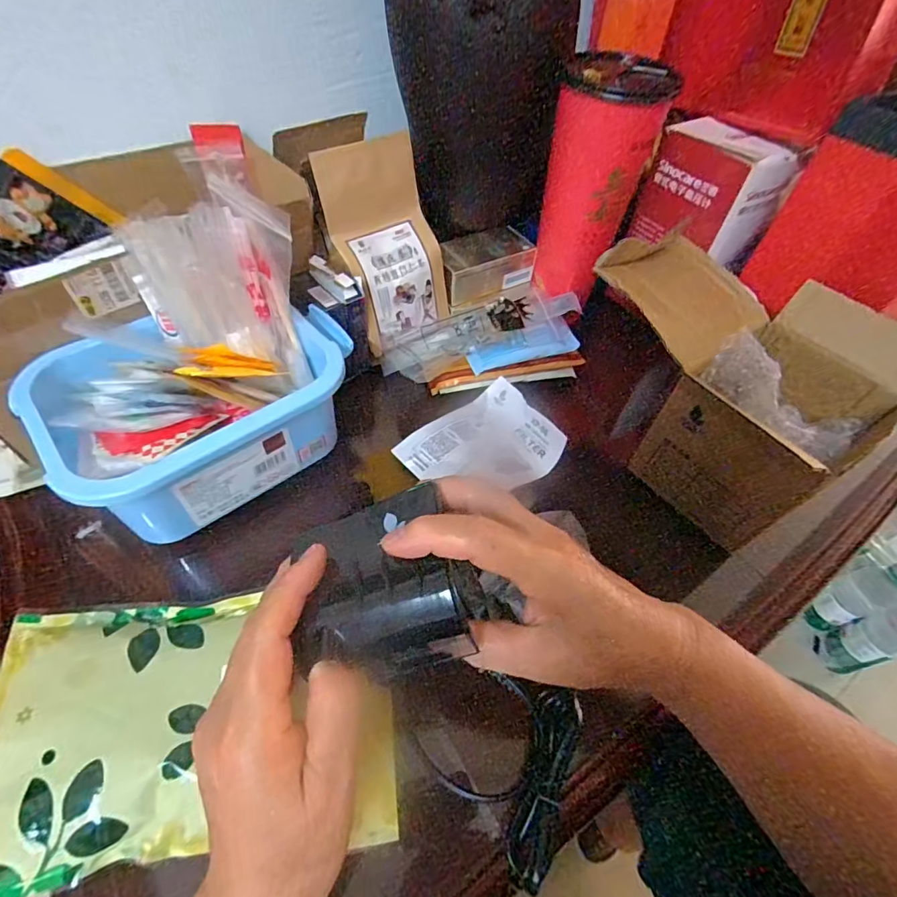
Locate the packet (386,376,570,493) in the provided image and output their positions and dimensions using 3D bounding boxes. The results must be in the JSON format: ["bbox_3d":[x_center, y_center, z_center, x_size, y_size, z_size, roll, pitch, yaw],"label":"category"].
[{"bbox_3d":[0.029,-0.005,0.431,0.129,0.020,0.102,-26,60,-22],"label":"packet"}]

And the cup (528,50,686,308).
[{"bbox_3d":[0.135,-0.248,0.457,0.090,0.189,0.080,14,54,6],"label":"cup"}]

